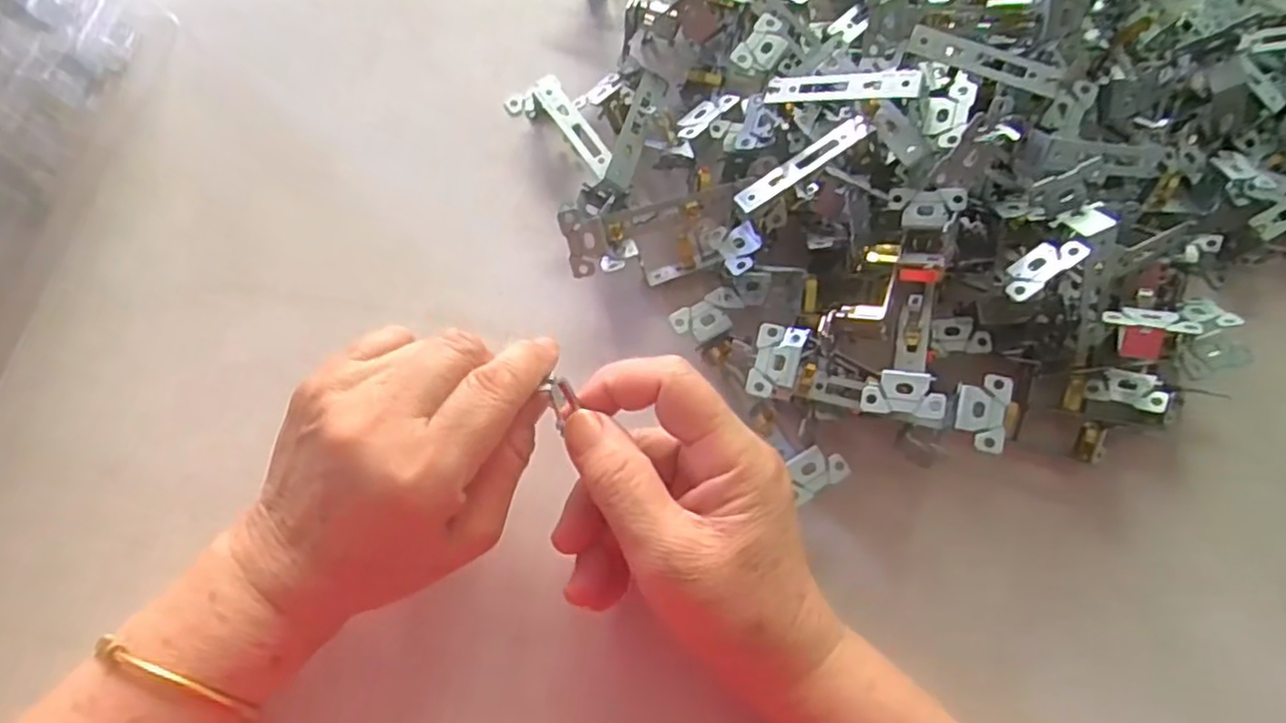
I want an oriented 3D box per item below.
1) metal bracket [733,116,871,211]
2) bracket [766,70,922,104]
[{"bbox_3d":[0.072,-0.091,0.329,0.067,0.006,0.012,-35,77,2],"label":"metal bracket"},{"bbox_3d":[0.087,-0.121,0.317,0.068,0.006,0.012,9,71,28],"label":"bracket"}]

